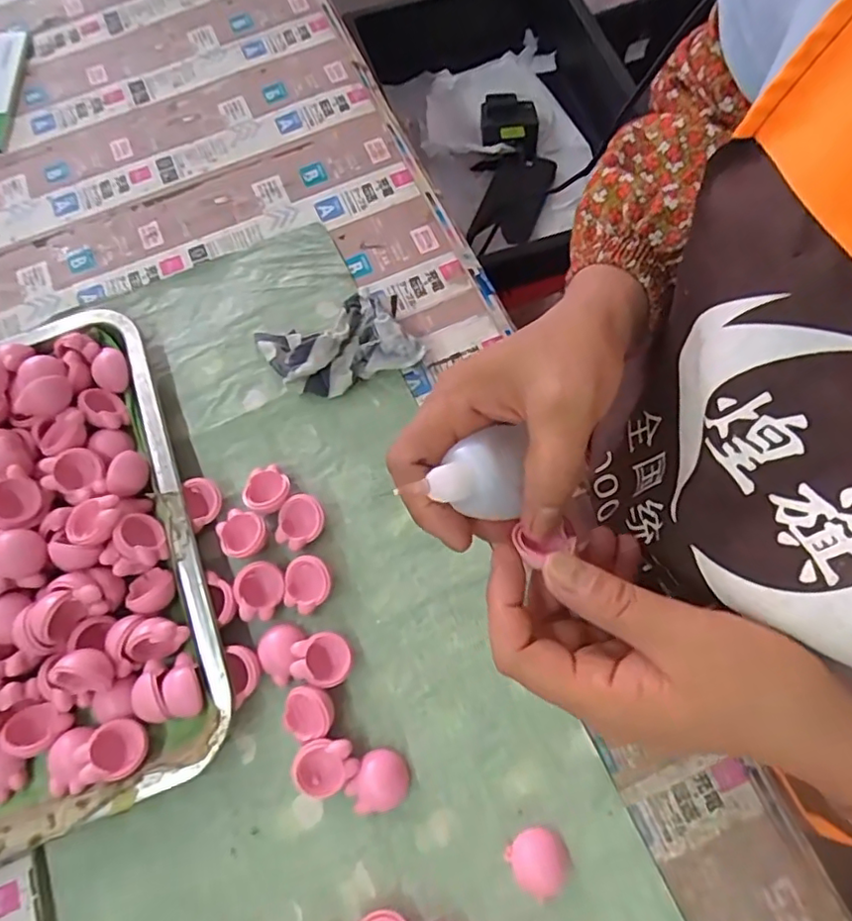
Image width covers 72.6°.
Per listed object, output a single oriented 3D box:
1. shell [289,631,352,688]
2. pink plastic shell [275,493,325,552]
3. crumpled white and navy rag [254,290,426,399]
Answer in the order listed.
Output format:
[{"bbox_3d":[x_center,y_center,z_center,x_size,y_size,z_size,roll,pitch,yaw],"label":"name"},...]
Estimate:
[{"bbox_3d":[-0.059,0.114,0.330,0.031,0.021,0.028,-16,71,-4],"label":"shell"},{"bbox_3d":[-0.077,0.039,0.359,0.028,0.020,0.032,29,74,11],"label":"pink plastic shell"},{"bbox_3d":[-0.060,-0.077,0.391,0.091,0.030,0.072,-26,72,-7],"label":"crumpled white and navy rag"}]

